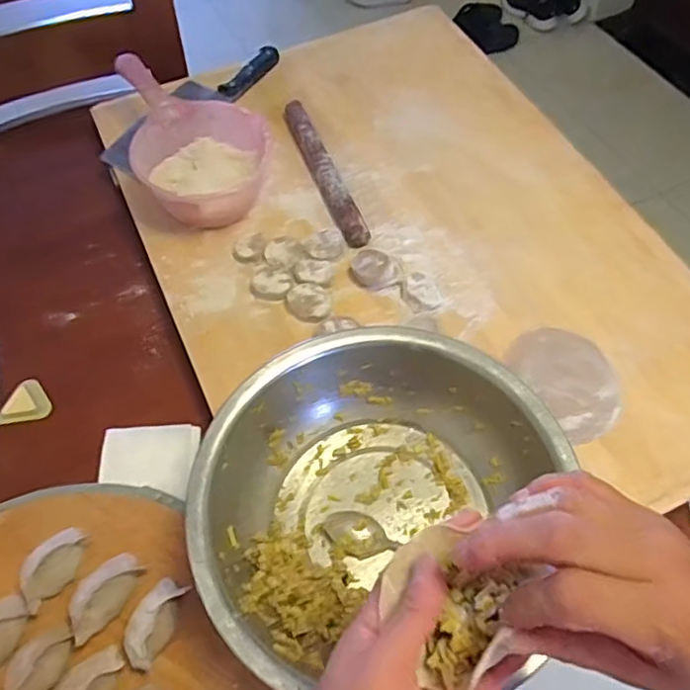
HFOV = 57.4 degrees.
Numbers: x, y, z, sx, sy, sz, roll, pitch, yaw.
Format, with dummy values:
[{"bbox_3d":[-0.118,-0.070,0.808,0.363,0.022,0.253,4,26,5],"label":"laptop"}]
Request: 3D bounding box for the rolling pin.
[{"bbox_3d":[-0.026,-0.221,0.788,0.029,0.024,0.253,-19,60,-10],"label":"rolling pin"}]

